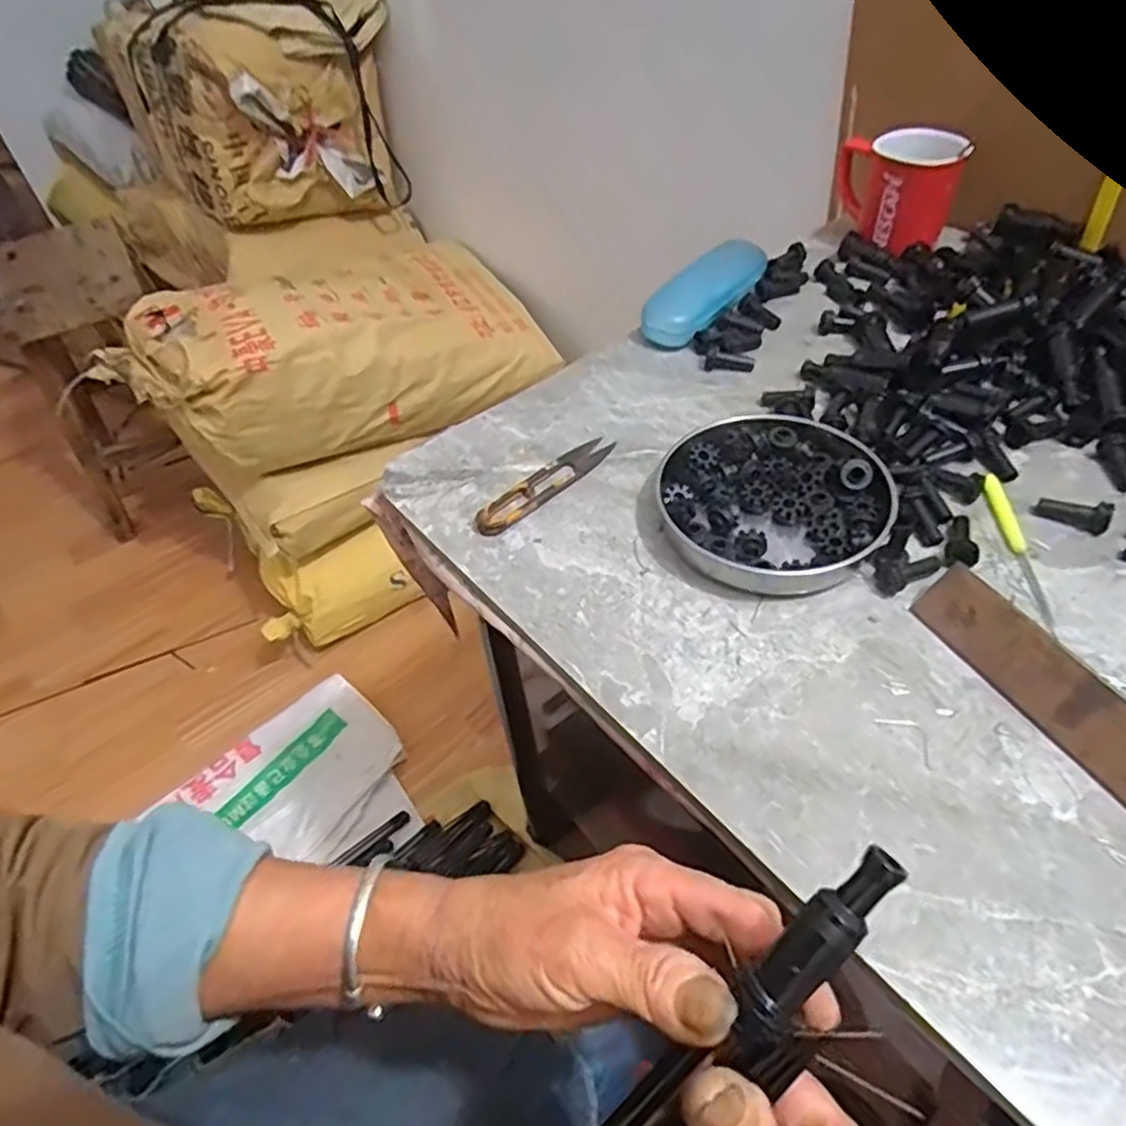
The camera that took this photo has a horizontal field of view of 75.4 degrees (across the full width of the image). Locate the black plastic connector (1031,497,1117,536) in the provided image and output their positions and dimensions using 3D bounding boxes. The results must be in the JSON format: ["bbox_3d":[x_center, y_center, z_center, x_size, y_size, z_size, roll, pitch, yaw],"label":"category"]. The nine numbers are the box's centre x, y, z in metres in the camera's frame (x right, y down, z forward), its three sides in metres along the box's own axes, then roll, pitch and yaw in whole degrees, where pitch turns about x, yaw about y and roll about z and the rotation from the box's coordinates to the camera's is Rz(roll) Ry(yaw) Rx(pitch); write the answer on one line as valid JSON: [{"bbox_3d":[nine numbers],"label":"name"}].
[{"bbox_3d":[0.309,-0.030,0.442,0.039,0.015,0.013,21,52,38],"label":"black plastic connector"}]

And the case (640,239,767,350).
[{"bbox_3d":[0.127,-0.232,0.619,0.050,0.031,0.145,34,59,29],"label":"case"}]

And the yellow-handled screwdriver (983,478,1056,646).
[{"bbox_3d":[0.268,-0.009,0.426,0.011,0.012,0.111,0,49,5],"label":"yellow-handled screwdriver"}]

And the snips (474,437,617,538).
[{"bbox_3d":[-0.011,-0.055,0.492,0.118,0.009,0.026,-38,56,-25],"label":"snips"}]

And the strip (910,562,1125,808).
[{"bbox_3d":[0.246,0.072,0.347,0.004,0.037,0.176,11,34,-45],"label":"strip"}]

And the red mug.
[{"bbox_3d":[0.301,-0.342,0.658,0.070,0.090,0.101,-7,49,-2],"label":"red mug"}]

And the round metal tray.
[{"bbox_3d":[0.130,-0.042,0.456,0.133,0.026,0.135,-2,49,2],"label":"round metal tray"}]

